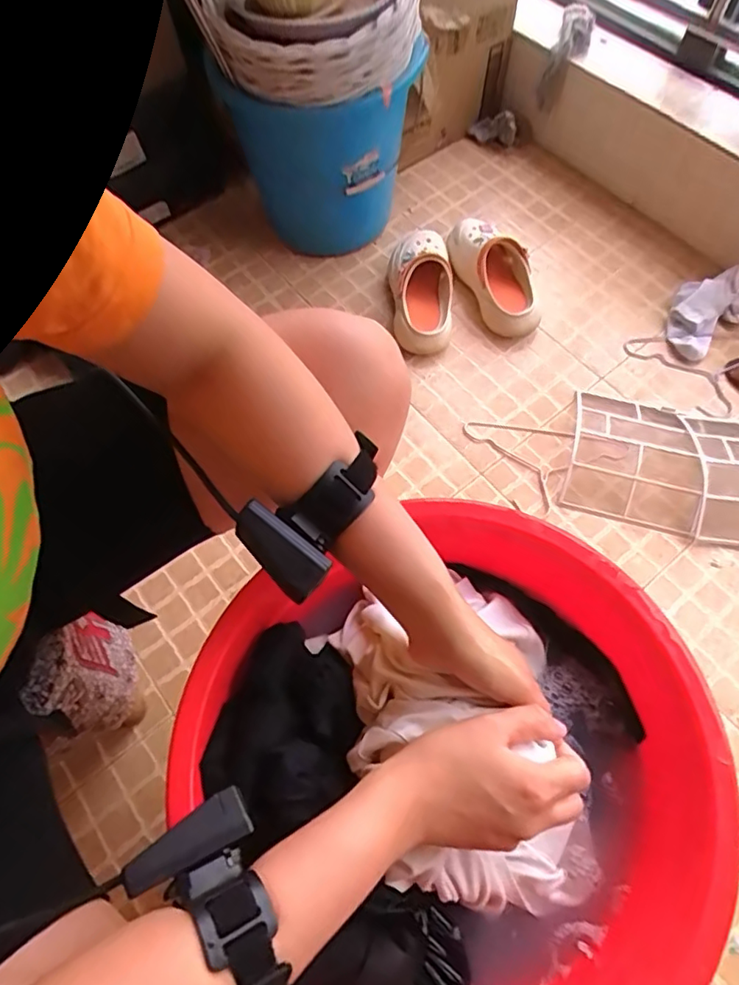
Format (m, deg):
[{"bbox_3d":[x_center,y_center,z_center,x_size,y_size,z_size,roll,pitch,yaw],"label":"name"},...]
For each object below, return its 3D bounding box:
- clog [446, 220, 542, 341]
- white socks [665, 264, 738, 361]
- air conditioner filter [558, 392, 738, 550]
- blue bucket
[{"bbox_3d":[0.240,-0.406,1.061,0.093,0.087,0.243,-27,82,-10],"label":"clog"},{"bbox_3d":[0.618,-0.333,1.044,0.117,0.074,0.177,34,71,16],"label":"white socks"},{"bbox_3d":[0.588,-0.029,0.929,0.492,0.055,0.229,11,66,7],"label":"air conditioner filter"},{"bbox_3d":[-0.078,-0.615,1.015,0.244,0.286,0.244,34,71,16],"label":"blue bucket"}]

